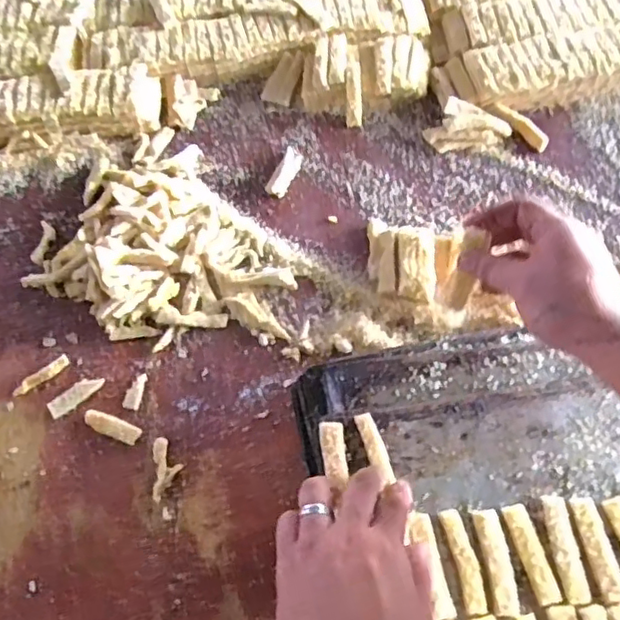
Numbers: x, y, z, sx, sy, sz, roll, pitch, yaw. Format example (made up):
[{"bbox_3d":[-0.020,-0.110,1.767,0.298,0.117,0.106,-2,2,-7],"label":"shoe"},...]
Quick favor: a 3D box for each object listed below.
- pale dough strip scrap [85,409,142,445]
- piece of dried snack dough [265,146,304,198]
[{"bbox_3d":[-0.184,0.108,0.577,0.055,0.006,0.019,18,67,12],"label":"pale dough strip scrap"},{"bbox_3d":[-0.027,-0.155,0.691,0.023,0.010,0.068,21,67,14],"label":"piece of dried snack dough"}]

